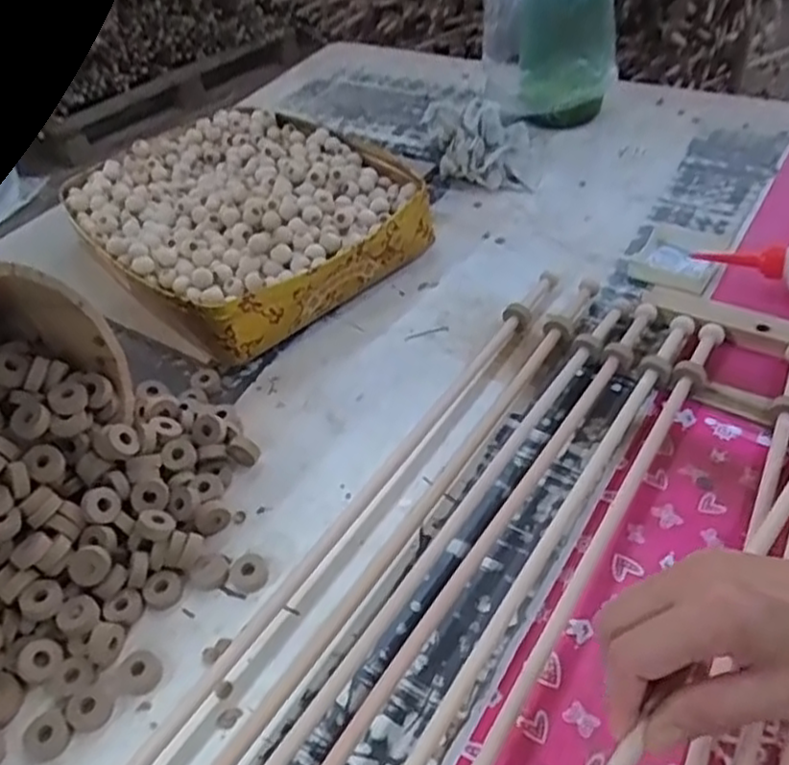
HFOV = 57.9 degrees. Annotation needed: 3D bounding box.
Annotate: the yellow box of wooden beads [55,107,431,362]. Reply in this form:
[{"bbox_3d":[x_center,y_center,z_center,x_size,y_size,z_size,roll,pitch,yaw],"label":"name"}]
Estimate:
[{"bbox_3d":[-0.162,-0.183,0.771,0.299,0.075,0.367,-30,48,-25],"label":"yellow box of wooden beads"}]

